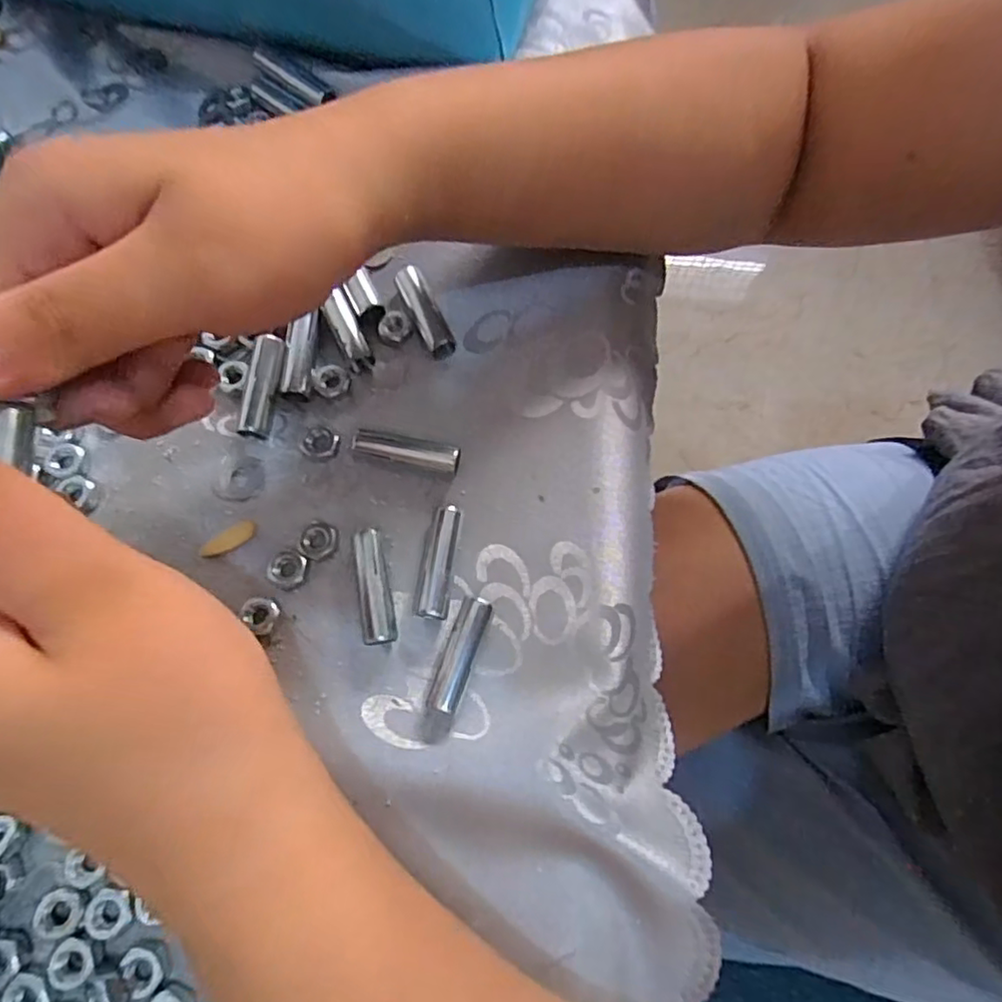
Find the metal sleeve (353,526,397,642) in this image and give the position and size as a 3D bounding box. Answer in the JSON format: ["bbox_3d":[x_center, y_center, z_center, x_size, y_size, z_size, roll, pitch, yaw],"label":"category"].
[{"bbox_3d":[-0.044,0.030,0.218,0.011,0.010,0.039,-11,73,-5],"label":"metal sleeve"}]

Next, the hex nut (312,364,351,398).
[{"bbox_3d":[-0.067,-0.047,0.244,0.014,0.004,0.013,43,76,11],"label":"hex nut"}]

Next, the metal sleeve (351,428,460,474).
[{"bbox_3d":[-0.035,-0.018,0.233,0.038,0.010,0.010,13,73,3],"label":"metal sleeve"}]

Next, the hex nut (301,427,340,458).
[{"bbox_3d":[-0.069,-0.023,0.237,0.014,0.004,0.012,32,75,8],"label":"hex nut"}]

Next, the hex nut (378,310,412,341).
[{"bbox_3d":[-0.043,-0.071,0.252,0.012,0.004,0.012,25,74,6],"label":"hex nut"}]

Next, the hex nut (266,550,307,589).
[{"bbox_3d":[-0.076,0.024,0.221,0.013,0.004,0.013,12,73,3],"label":"hex nut"}]

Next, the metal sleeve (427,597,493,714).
[{"bbox_3d":[-0.014,0.052,0.212,0.011,0.010,0.038,19,73,5],"label":"metal sleeve"}]

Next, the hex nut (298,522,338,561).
[{"bbox_3d":[-0.066,0.013,0.225,0.014,0.007,0.014,-31,76,-10],"label":"hex nut"}]

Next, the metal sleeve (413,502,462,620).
[{"bbox_3d":[-0.023,0.022,0.221,0.012,0.010,0.038,8,73,1],"label":"metal sleeve"}]

